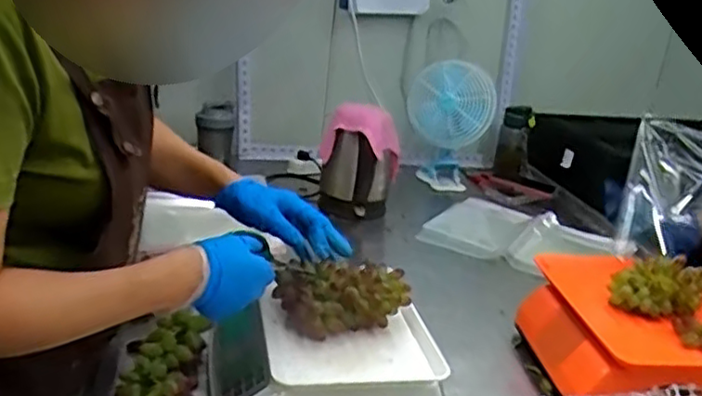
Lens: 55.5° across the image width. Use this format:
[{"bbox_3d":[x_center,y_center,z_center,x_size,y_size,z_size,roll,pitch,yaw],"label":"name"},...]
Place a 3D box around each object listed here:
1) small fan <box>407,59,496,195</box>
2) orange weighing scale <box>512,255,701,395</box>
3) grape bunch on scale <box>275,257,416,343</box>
[{"bbox_3d":[0.228,-0.162,1.579,0.194,0.313,0.111,10,21,7],"label":"small fan"},{"bbox_3d":[0.387,0.193,0.936,0.241,0.136,0.236,5,21,-7],"label":"orange weighing scale"},{"bbox_3d":[-0.009,0.123,0.848,0.164,0.078,0.079,-3,23,-25],"label":"grape bunch on scale"}]

